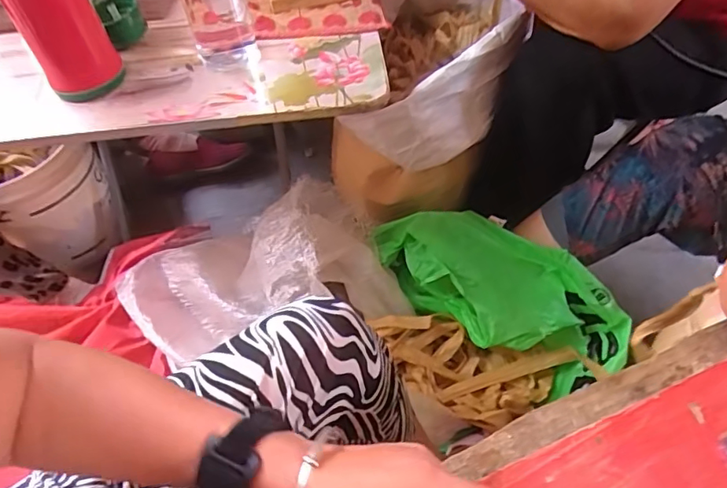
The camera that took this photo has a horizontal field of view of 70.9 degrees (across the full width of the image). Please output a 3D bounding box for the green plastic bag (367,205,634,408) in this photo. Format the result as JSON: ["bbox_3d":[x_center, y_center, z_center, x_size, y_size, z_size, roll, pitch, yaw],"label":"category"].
[{"bbox_3d":[0.196,0.075,0.800,0.390,0.184,0.127,28,60,2],"label":"green plastic bag"}]

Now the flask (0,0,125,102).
[{"bbox_3d":[-0.342,-0.259,0.559,0.084,0.190,0.075,-31,58,-17],"label":"flask"}]

